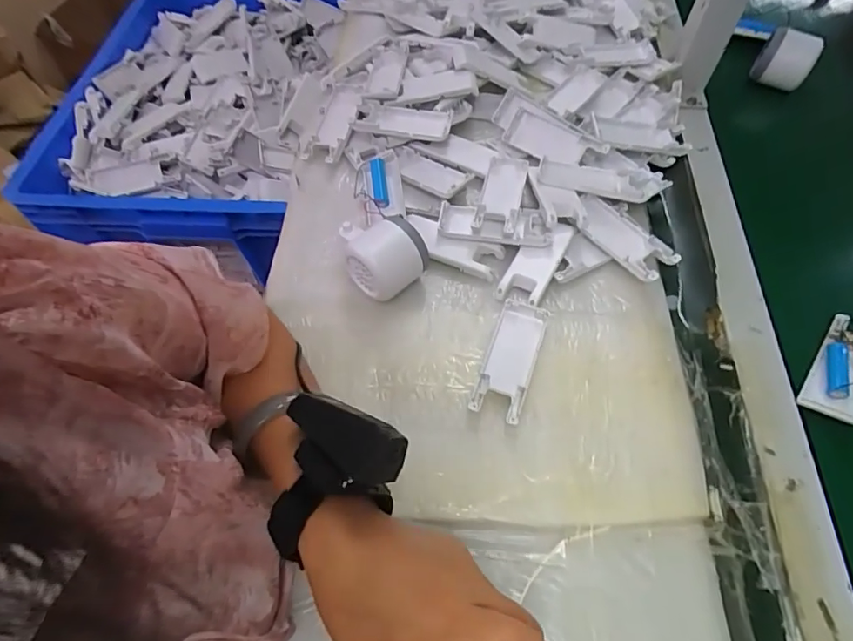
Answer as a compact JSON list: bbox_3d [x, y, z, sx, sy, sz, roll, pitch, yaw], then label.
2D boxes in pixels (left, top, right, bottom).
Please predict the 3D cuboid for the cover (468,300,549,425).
[{"bbox_3d":[0.068,0.030,0.396,0.038,0.008,0.104,18,61,11],"label":"cover"}]

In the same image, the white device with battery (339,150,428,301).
[{"bbox_3d":[-0.045,-0.093,0.445,0.068,0.050,0.155,-12,60,-7],"label":"white device with battery"}]

